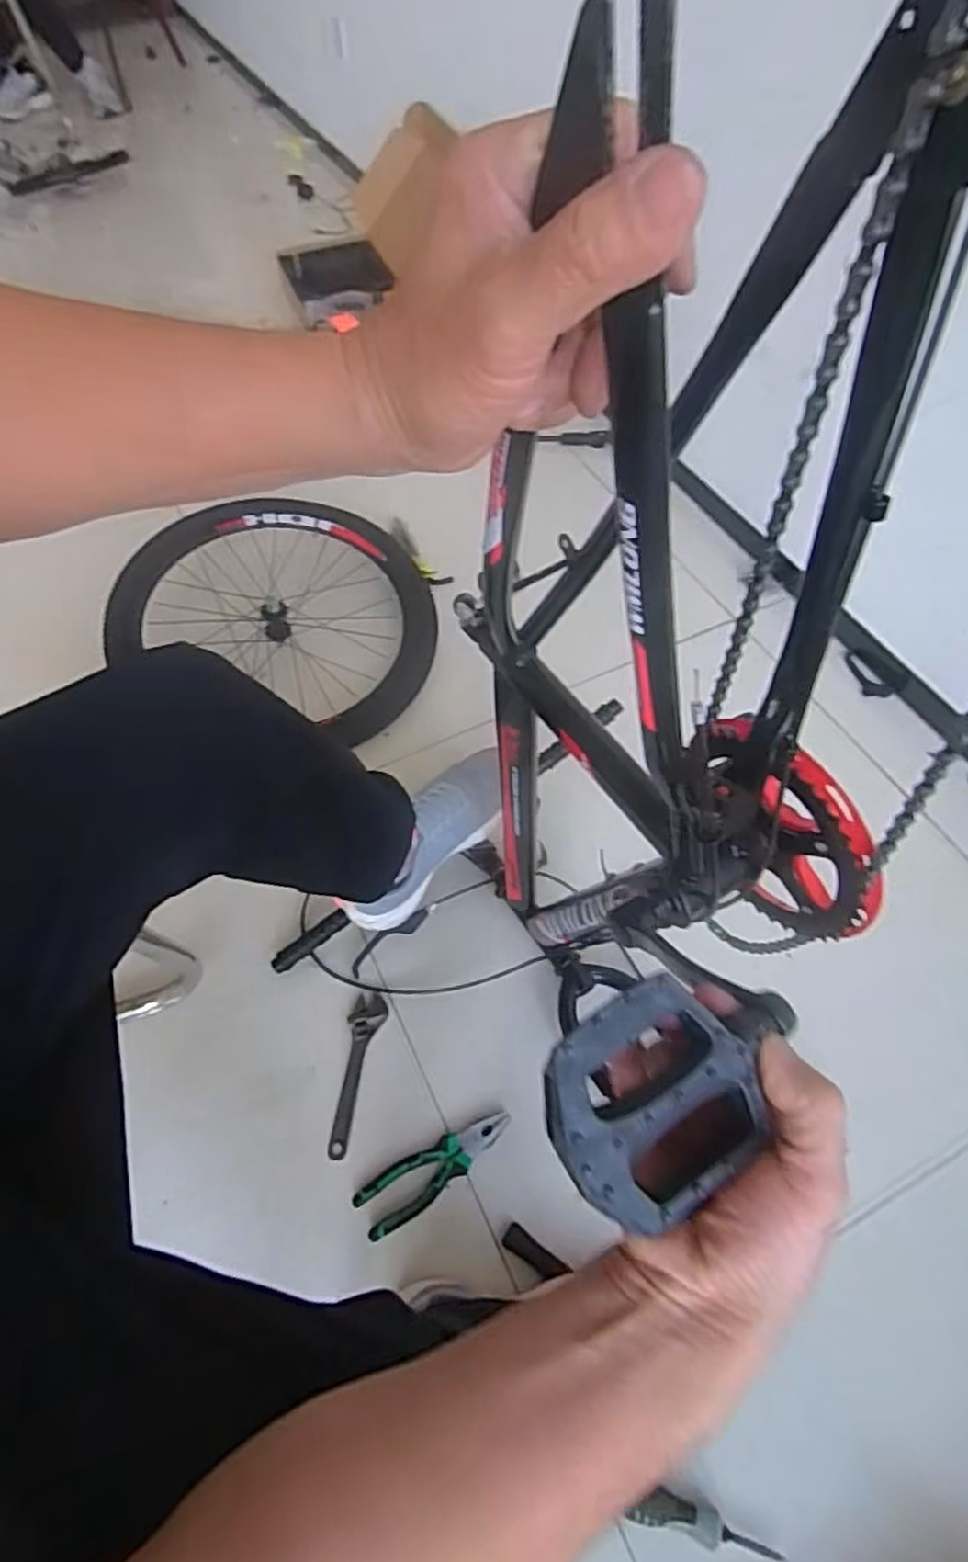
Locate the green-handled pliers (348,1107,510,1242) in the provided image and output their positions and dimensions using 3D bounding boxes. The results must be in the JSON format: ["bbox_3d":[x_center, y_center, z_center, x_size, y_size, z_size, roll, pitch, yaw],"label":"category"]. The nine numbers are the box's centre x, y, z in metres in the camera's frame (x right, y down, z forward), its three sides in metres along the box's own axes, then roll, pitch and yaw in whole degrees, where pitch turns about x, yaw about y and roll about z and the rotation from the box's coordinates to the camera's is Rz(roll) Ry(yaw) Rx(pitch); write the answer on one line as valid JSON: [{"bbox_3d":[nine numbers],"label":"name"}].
[{"bbox_3d":[-0.054,0.437,0.830,0.187,0.014,0.055,-28,61,-16],"label":"green-handled pliers"}]

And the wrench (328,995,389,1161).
[{"bbox_3d":[-0.163,0.357,0.899,0.046,0.011,0.186,11,58,8],"label":"wrench"}]

